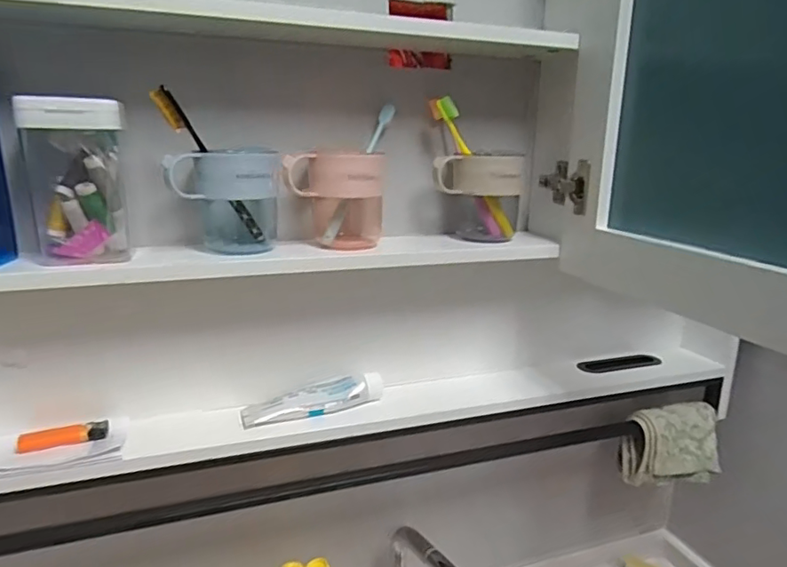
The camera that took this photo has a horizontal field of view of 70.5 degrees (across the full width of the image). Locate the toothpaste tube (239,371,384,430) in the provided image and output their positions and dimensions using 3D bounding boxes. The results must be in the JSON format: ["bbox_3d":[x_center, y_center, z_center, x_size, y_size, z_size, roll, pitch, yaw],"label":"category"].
[{"bbox_3d":[-0.092,0.131,0.652,0.165,0.031,0.043,-5,16,-22],"label":"toothpaste tube"}]

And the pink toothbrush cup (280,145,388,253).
[{"bbox_3d":[-0.060,-0.092,0.608,0.109,0.107,0.067,-3,16,-13],"label":"pink toothbrush cup"}]

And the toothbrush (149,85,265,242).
[{"bbox_3d":[-0.180,-0.111,0.558,0.014,0.185,0.022,11,53,33],"label":"toothbrush"}]

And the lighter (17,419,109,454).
[{"bbox_3d":[-0.337,0.156,0.570,0.080,0.013,0.023,-6,17,-25],"label":"lighter"}]

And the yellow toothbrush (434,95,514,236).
[{"bbox_3d":[0.100,-0.135,0.662,0.017,0.183,0.016,-30,16,3],"label":"yellow toothbrush"}]

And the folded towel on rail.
[{"bbox_3d":[0.402,0.233,0.796,0.133,0.100,0.063,-3,16,-13],"label":"folded towel on rail"}]

